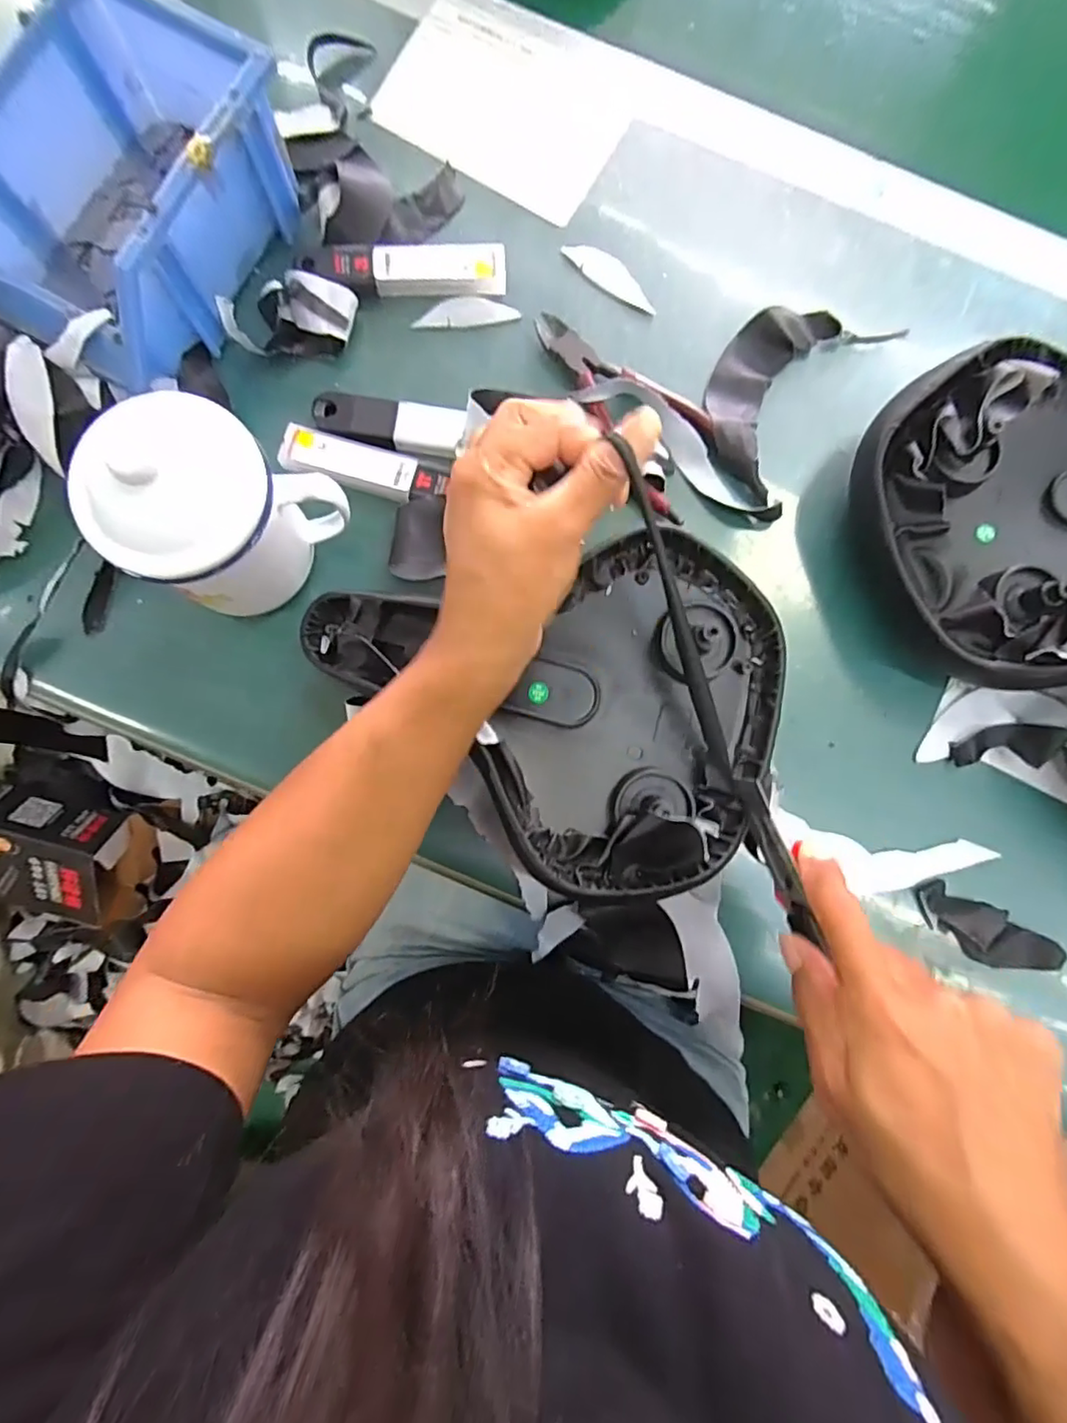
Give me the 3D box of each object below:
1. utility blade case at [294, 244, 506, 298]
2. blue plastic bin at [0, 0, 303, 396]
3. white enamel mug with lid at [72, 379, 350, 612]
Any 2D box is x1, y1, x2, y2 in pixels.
[{"bbox_3d":[-0.080,-0.271,0.363,0.124,0.014,0.030,0,84,-2],"label":"utility blade case"},{"bbox_3d":[-0.220,-0.283,0.323,0.118,0.070,0.182,31,84,2],"label":"blue plastic bin"},{"bbox_3d":[-0.159,-0.097,0.292,0.091,0.101,0.086,23,84,1],"label":"white enamel mug with lid"}]

